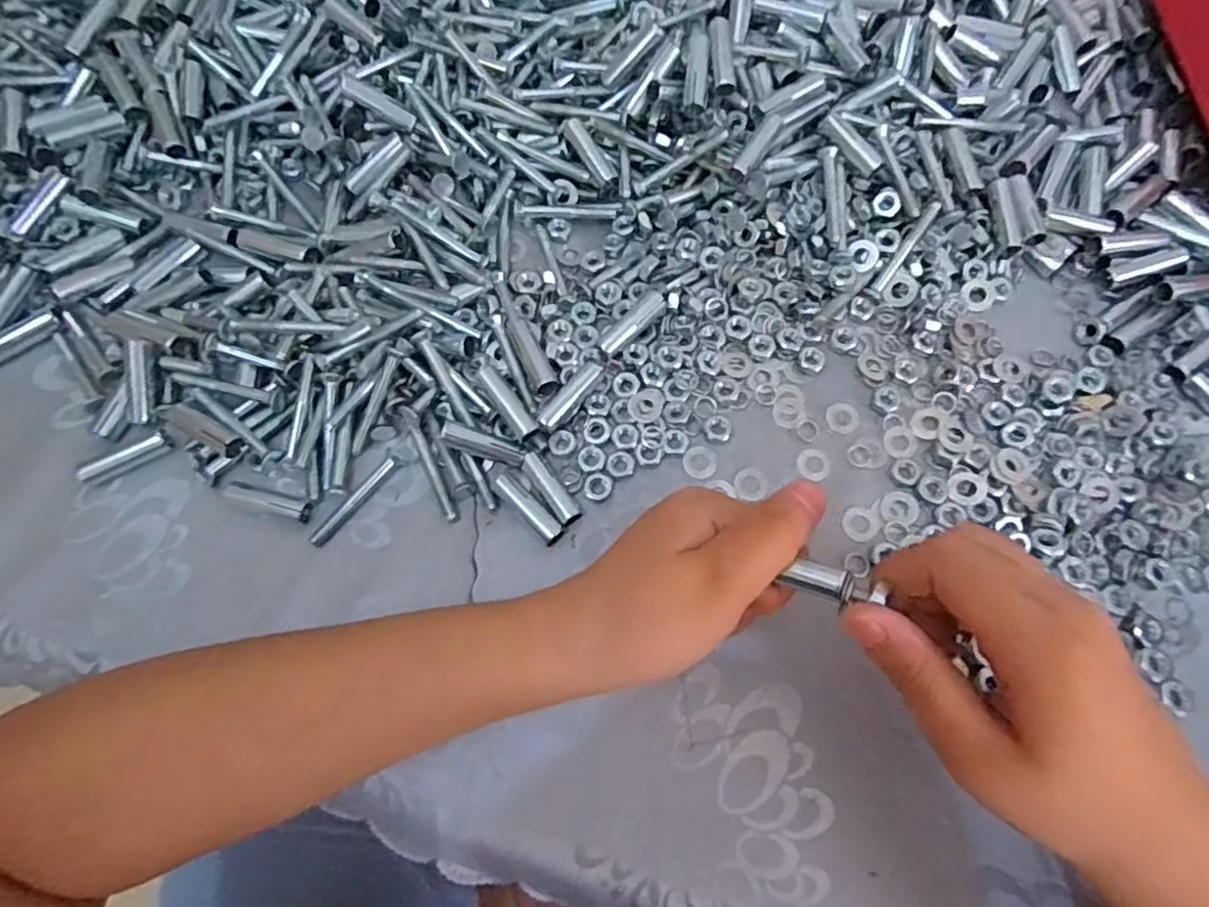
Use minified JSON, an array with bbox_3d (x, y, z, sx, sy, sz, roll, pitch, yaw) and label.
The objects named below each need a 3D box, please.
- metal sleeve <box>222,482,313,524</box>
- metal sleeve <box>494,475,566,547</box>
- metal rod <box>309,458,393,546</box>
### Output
[{"bbox_3d":[-0.156,0.022,0.307,0.044,0.007,0.010,17,73,6],"label":"metal sleeve"},{"bbox_3d":[-0.035,0.026,0.303,0.039,0.009,0.010,43,77,13],"label":"metal sleeve"},{"bbox_3d":[-0.117,0.022,0.307,0.006,0.004,0.051,38,76,12],"label":"metal rod"}]

